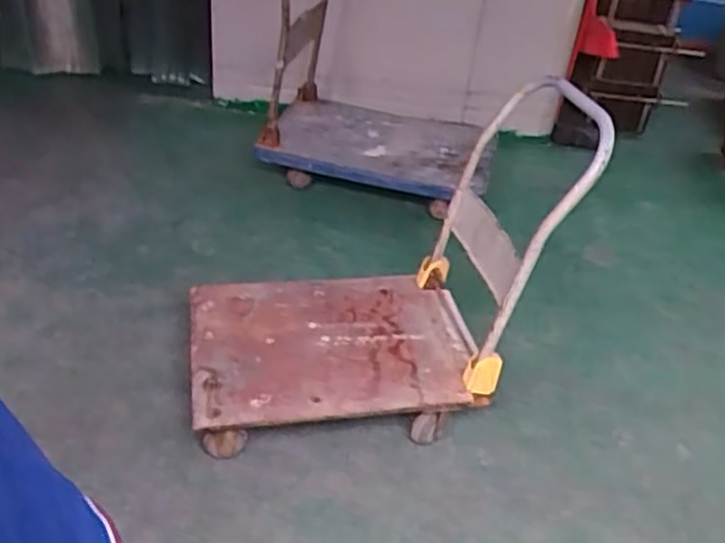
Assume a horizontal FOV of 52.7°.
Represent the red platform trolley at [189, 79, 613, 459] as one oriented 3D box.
[{"bbox_3d":[0.024,-0.012,1.720,0.848,0.708,0.484,-3,34,-13],"label":"red platform trolley"}]

